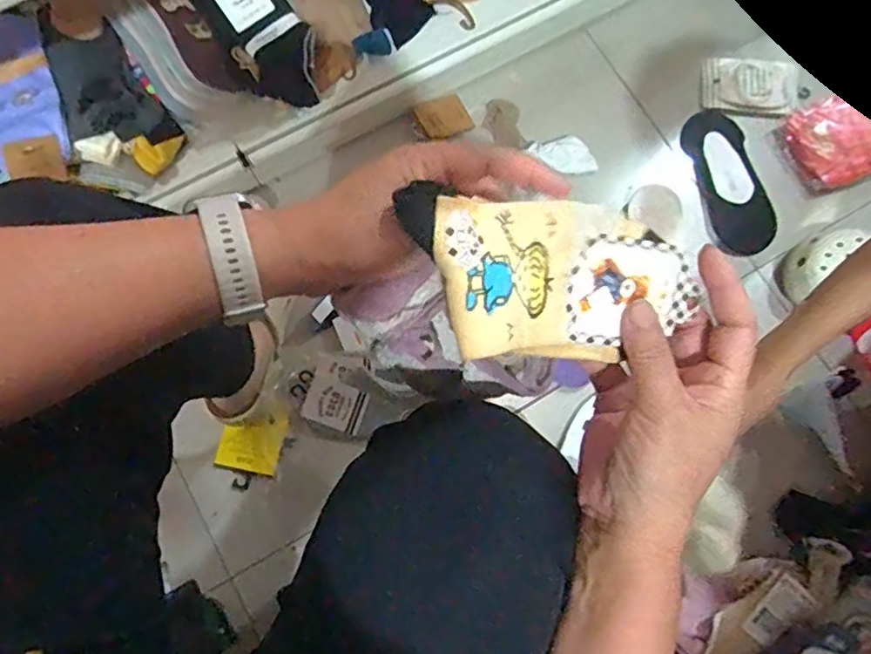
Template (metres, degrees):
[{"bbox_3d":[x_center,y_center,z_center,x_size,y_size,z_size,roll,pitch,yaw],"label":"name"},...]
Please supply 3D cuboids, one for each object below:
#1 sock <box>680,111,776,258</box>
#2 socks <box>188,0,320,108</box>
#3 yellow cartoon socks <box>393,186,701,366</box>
[{"bbox_3d":[0.424,-0.208,0.883,0.092,0.013,0.217,-10,79,-2],"label":"sock"},{"bbox_3d":[-0.222,-0.368,0.763,0.101,0.044,0.221,-34,80,-6],"label":"socks"},{"bbox_3d":[0.060,-0.024,0.320,0.154,0.025,0.080,6,94,-19],"label":"yellow cartoon socks"}]

